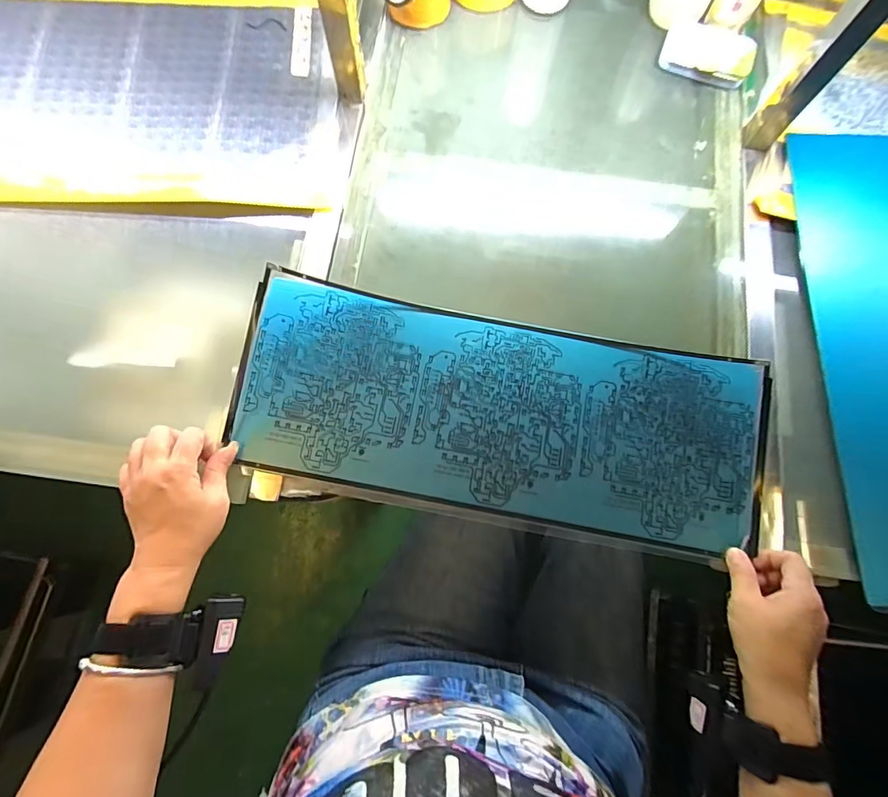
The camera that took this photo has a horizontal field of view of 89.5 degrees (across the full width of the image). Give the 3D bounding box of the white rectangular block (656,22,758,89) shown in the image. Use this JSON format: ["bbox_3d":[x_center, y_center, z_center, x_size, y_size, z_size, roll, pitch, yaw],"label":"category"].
[{"bbox_3d":[0.335,-0.438,0.570,0.108,0.027,0.072,24,78,4],"label":"white rectangular block"}]

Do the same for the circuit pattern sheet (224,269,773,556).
[{"bbox_3d":[0.058,0.013,0.461,0.522,0.040,0.202,11,78,1],"label":"circuit pattern sheet"}]

